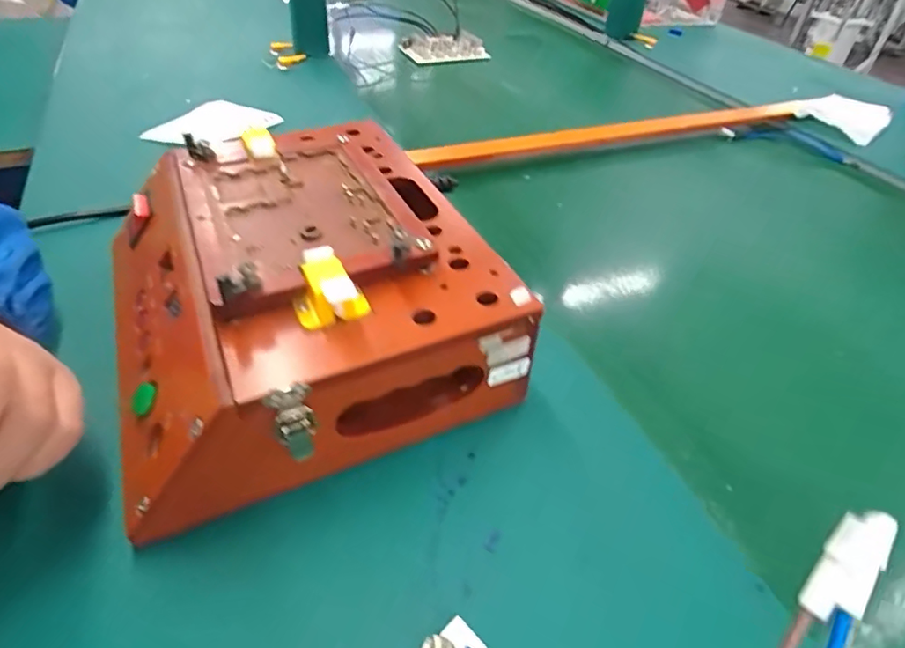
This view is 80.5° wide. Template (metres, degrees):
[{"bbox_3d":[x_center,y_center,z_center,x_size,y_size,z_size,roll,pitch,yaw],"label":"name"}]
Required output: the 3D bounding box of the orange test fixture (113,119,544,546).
[{"bbox_3d":[-0.100,-0.034,0.325,0.207,0.097,0.244,-17,46,-21],"label":"orange test fixture"}]

